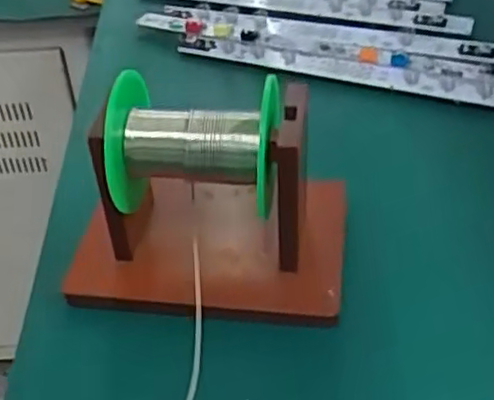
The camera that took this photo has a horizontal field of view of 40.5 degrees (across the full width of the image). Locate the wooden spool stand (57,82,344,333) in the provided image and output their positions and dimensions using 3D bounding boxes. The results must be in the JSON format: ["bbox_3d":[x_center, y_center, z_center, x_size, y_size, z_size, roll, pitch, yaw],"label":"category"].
[{"bbox_3d":[-0.020,-0.005,0.329,0.133,0.080,0.080,2,42,7],"label":"wooden spool stand"}]

